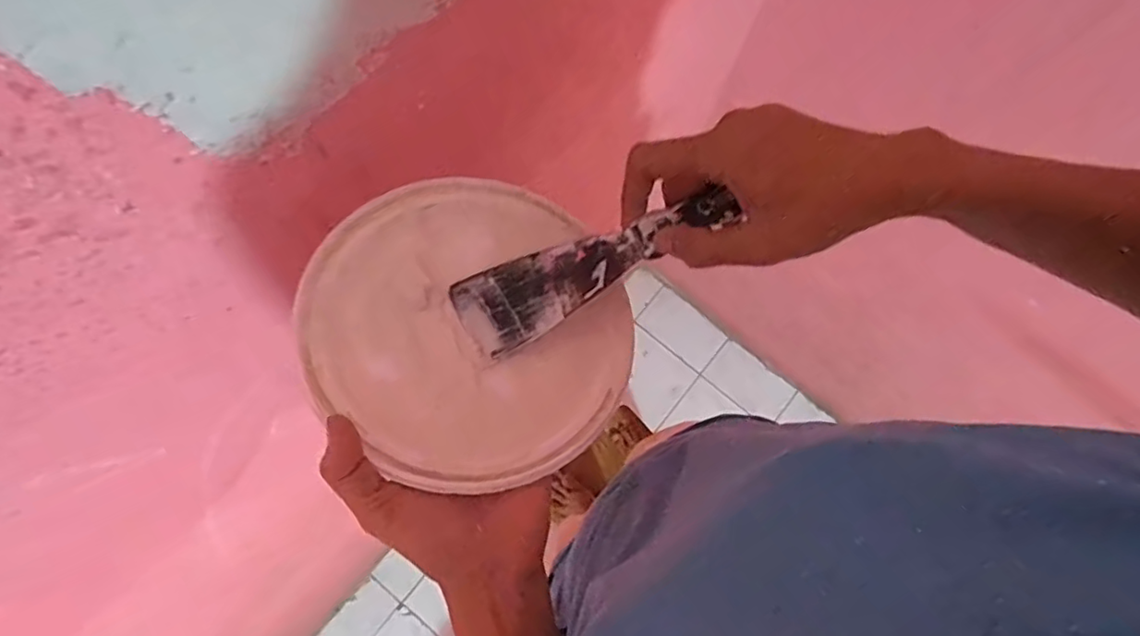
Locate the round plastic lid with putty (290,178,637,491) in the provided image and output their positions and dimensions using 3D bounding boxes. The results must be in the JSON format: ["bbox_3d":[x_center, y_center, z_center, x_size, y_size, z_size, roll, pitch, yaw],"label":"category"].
[{"bbox_3d":[-0.056,0.003,0.327,0.166,0.013,0.171,4,68,-10],"label":"round plastic lid with putty"}]

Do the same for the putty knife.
[{"bbox_3d":[0.013,-0.030,0.328,0.155,0.009,0.045,-26,80,4],"label":"putty knife"}]

